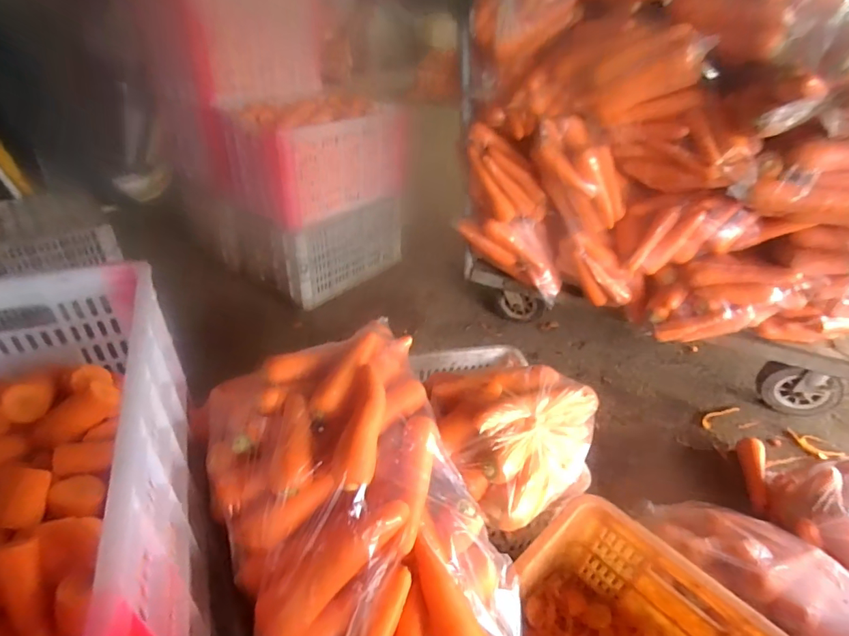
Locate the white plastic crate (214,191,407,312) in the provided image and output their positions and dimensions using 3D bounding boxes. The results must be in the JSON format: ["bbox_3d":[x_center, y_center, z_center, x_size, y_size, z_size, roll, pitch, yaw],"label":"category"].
[{"bbox_3d":[-0.426,-0.312,1.704,0.478,0.272,0.487,25,41,26],"label":"white plastic crate"}]

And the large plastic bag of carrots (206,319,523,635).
[{"bbox_3d":[-0.078,0.245,0.564,0.300,0.201,0.462,-16,40,-25],"label":"large plastic bag of carrots"}]

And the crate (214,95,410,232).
[{"bbox_3d":[-0.389,-0.560,1.533,0.393,0.290,0.502,30,44,32],"label":"crate"}]

